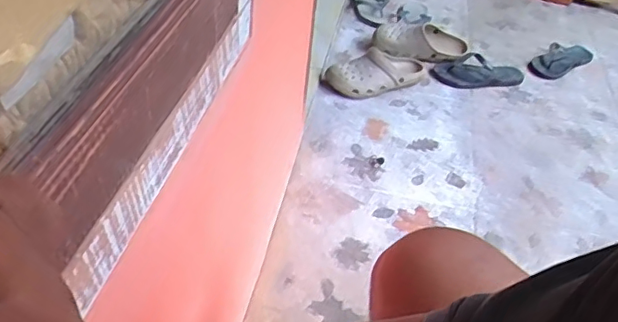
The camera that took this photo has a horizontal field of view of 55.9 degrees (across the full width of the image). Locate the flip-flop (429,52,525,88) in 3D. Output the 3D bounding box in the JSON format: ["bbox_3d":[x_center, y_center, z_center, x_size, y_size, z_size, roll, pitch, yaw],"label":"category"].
[{"bbox_3d":[0.462,-0.249,1.611,0.235,0.035,0.126,1,42,-8],"label":"flip-flop"}]

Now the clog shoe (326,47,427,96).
[{"bbox_3d":[0.185,-0.239,1.582,0.252,0.078,0.124,-6,43,-15],"label":"clog shoe"}]

